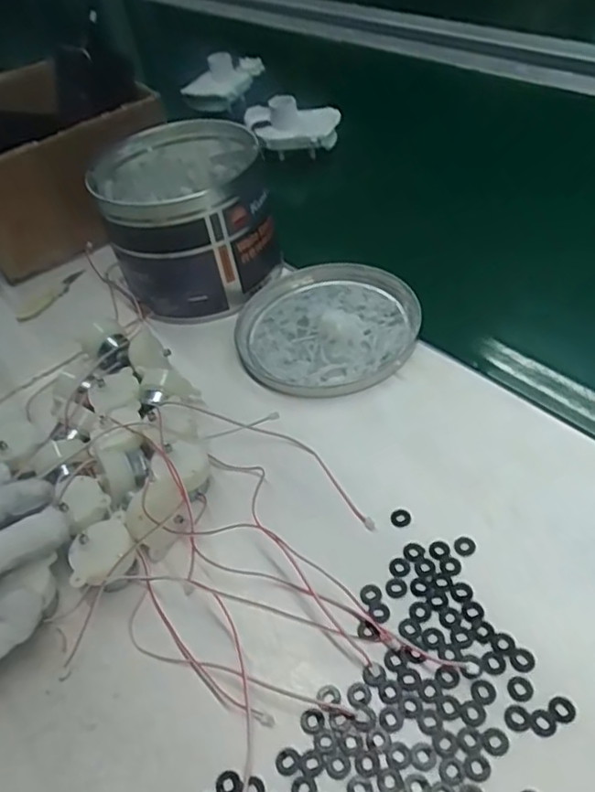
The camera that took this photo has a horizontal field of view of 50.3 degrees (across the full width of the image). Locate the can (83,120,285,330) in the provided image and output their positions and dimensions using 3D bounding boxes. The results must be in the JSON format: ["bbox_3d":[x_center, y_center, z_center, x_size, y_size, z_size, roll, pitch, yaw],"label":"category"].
[{"bbox_3d":[-0.086,-0.146,0.494,0.120,0.088,0.141,-20,46,-8],"label":"can"}]

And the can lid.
[{"bbox_3d":[0.022,-0.052,0.458,0.128,0.014,0.127,-6,45,6],"label":"can lid"}]

